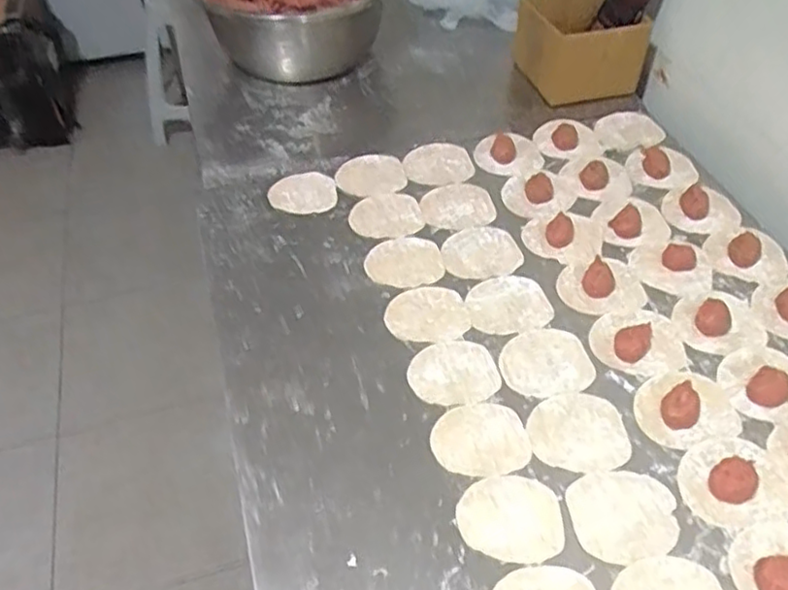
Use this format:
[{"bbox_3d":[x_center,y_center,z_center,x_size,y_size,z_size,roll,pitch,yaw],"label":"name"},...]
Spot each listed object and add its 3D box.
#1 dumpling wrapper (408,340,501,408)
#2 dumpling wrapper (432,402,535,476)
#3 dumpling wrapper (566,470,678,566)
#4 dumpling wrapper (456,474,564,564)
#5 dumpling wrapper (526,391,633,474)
[{"bbox_3d":[0.054,0.072,0.632,0.081,0.006,0.071,-10,48,-9],"label":"dumpling wrapper"},{"bbox_3d":[0.073,0.123,0.585,0.080,0.004,0.069,-8,47,-7],"label":"dumpling wrapper"},{"bbox_3d":[0.181,0.173,0.536,0.082,0.004,0.072,-6,47,-5],"label":"dumpling wrapper"},{"bbox_3d":[0.092,0.174,0.538,0.079,0.004,0.070,2,47,3],"label":"dumpling wrapper"},{"bbox_3d":[0.159,0.118,0.590,0.085,0.006,0.076,-6,47,-5],"label":"dumpling wrapper"}]

